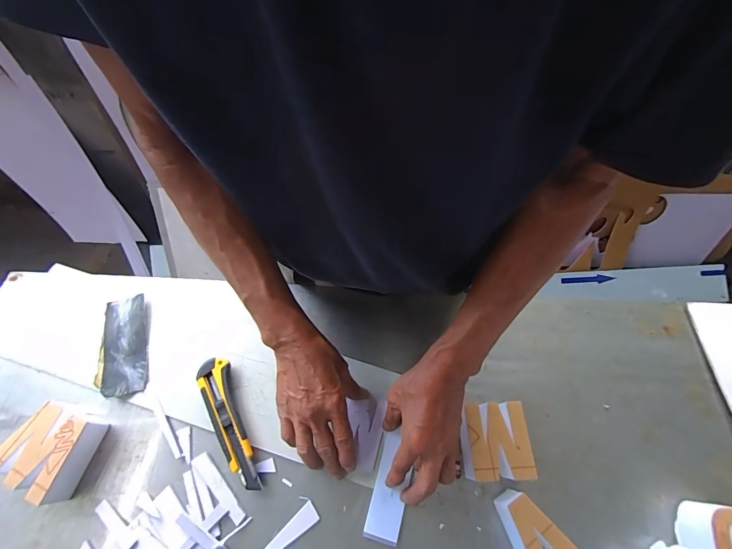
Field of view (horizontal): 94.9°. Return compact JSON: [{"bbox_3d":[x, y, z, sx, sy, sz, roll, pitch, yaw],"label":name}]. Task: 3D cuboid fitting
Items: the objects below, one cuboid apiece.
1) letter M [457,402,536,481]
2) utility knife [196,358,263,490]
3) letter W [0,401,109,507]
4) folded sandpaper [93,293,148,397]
[{"bbox_3d":[0.153,0.201,0.410,0.072,0.046,0.081,-1,65,-3],"label":"letter M"},{"bbox_3d":[-0.171,0.184,0.417,0.038,0.021,0.159,-21,68,-12],"label":"utility knife"},{"bbox_3d":[-0.358,0.201,0.388,0.082,0.046,0.082,27,67,10],"label":"letter W"},{"bbox_3d":[-0.332,0.096,0.458,0.056,0.016,0.135,-14,66,-8],"label":"folded sandpaper"}]

